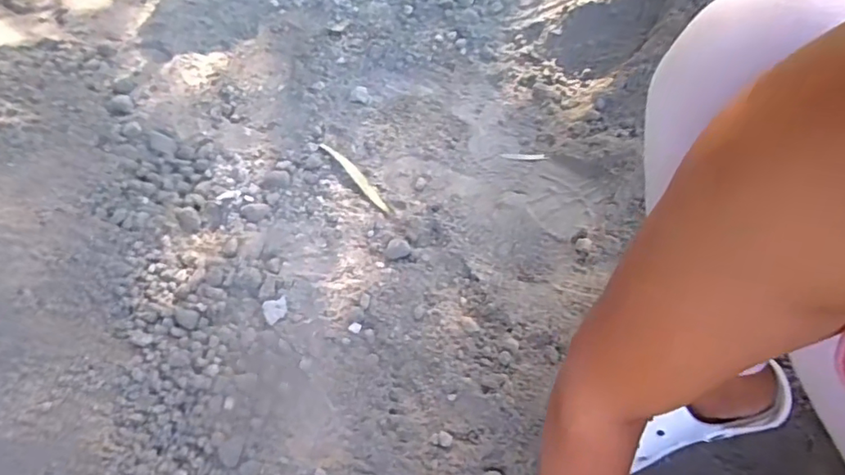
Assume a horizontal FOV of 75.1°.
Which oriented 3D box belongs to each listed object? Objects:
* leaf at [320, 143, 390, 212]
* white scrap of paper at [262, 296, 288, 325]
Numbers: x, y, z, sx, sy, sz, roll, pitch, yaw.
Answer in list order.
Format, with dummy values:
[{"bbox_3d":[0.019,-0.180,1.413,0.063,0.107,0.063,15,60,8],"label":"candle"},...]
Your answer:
[{"bbox_3d":[-0.099,-0.093,0.819,0.019,0.005,0.157,-35,62,-20],"label":"leaf"},{"bbox_3d":[-0.183,0.091,0.691,0.033,0.004,0.033,12,52,-16],"label":"white scrap of paper"}]

